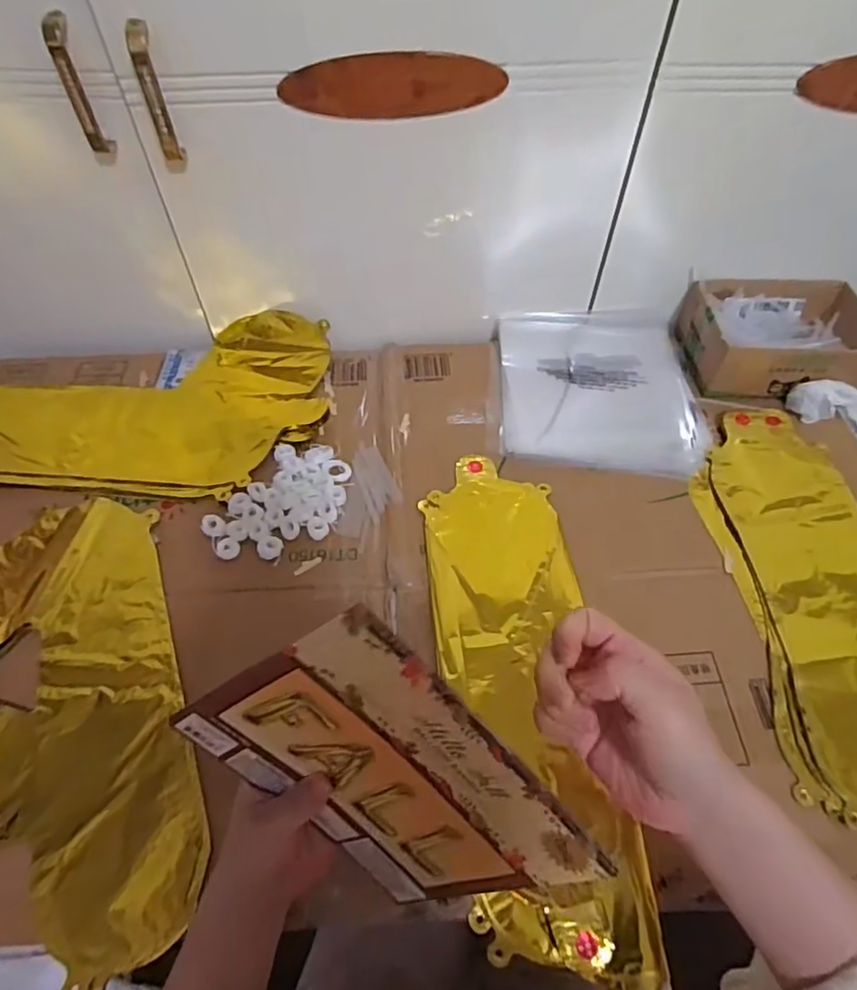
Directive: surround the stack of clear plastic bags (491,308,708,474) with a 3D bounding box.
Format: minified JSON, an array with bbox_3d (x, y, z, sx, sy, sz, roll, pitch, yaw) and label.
[{"bbox_3d":[0.190,-0.127,0.673,0.215,0.018,0.217,1,54,0],"label":"stack of clear plastic bags"}]

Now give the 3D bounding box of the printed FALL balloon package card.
[{"bbox_3d":[-0.021,0.156,0.322,0.194,0.161,0.009,47,33,-13],"label":"printed FALL balloon package card"}]

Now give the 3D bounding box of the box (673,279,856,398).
[{"bbox_3d":[0.393,-0.180,0.678,0.185,0.059,0.146,-3,54,-3],"label":"box"}]

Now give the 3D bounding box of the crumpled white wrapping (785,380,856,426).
[{"bbox_3d":[0.451,-0.096,0.655,0.104,0.043,0.044,8,53,-13],"label":"crumpled white wrapping"}]

